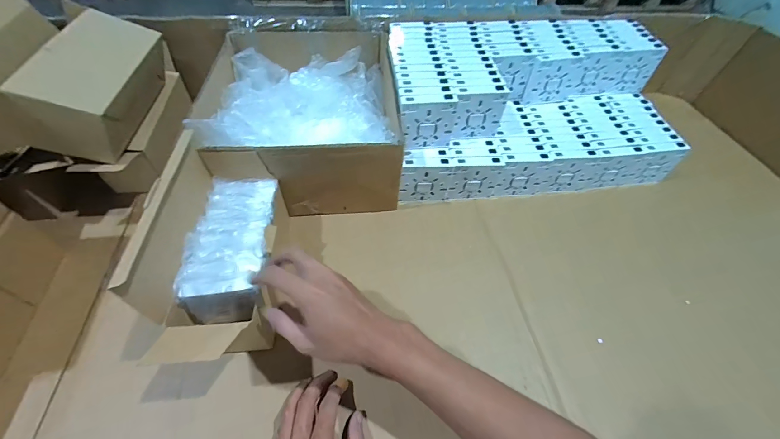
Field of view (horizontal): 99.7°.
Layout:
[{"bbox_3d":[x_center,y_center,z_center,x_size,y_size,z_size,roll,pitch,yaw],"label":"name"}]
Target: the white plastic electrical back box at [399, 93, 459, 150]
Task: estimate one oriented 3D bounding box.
[{"bbox_3d":[0.064,-0.153,0.525,0.093,0.092,0.021,-7,53,-4],"label":"white plastic electrical back box"}]

